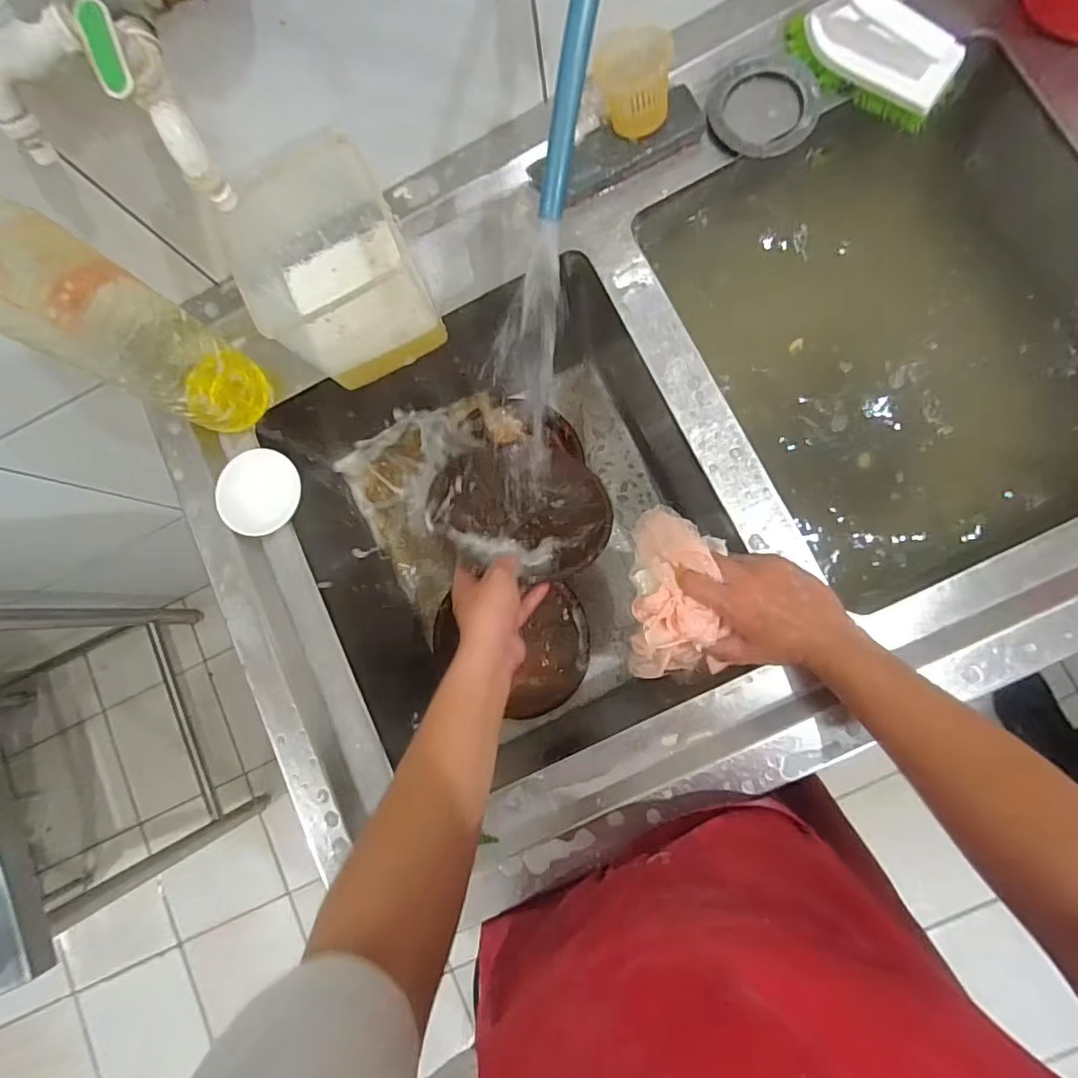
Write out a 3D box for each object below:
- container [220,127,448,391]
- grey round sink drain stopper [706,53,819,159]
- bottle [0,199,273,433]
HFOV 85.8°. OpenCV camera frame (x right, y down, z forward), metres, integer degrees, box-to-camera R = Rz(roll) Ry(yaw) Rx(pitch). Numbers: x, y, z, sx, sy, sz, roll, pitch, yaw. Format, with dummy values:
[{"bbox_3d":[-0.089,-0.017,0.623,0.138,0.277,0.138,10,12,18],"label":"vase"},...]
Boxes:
[{"bbox_3d":[-0.195,-0.254,0.546,0.140,0.143,0.156,-23,81,3],"label":"container"},{"bbox_3d":[0.226,-0.438,0.585,0.104,0.014,0.093,-12,82,5],"label":"grey round sink drain stopper"},{"bbox_3d":[-0.346,-0.174,0.472,0.073,0.307,0.083,30,87,9],"label":"bottle"}]

